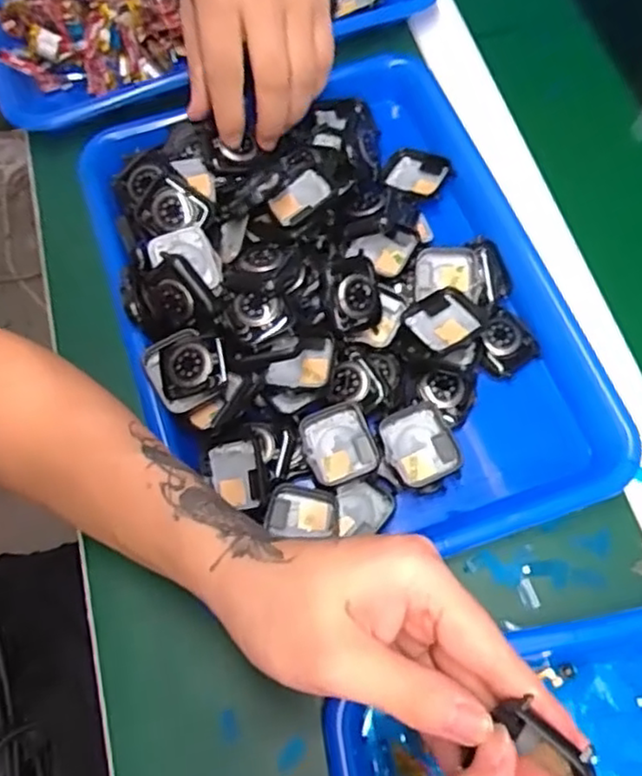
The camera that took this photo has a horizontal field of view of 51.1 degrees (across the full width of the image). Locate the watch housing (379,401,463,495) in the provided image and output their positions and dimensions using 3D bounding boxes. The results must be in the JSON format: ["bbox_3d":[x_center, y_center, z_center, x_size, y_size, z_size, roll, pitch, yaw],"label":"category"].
[{"bbox_3d":[0.055,0.033,0.368,0.039,0.009,0.045,-22,68,-8],"label":"watch housing"}]

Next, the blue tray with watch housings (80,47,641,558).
[{"bbox_3d":[0.013,-0.057,0.406,0.251,0.056,0.324,-18,68,-6],"label":"blue tray with watch housings"}]

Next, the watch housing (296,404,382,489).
[{"bbox_3d":[0.010,0.031,0.370,0.038,0.006,0.041,-17,68,-6],"label":"watch housing"}]

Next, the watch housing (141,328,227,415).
[{"bbox_3d":[-0.074,-0.011,0.371,0.043,0.014,0.041,-21,68,-8],"label":"watch housing"}]

